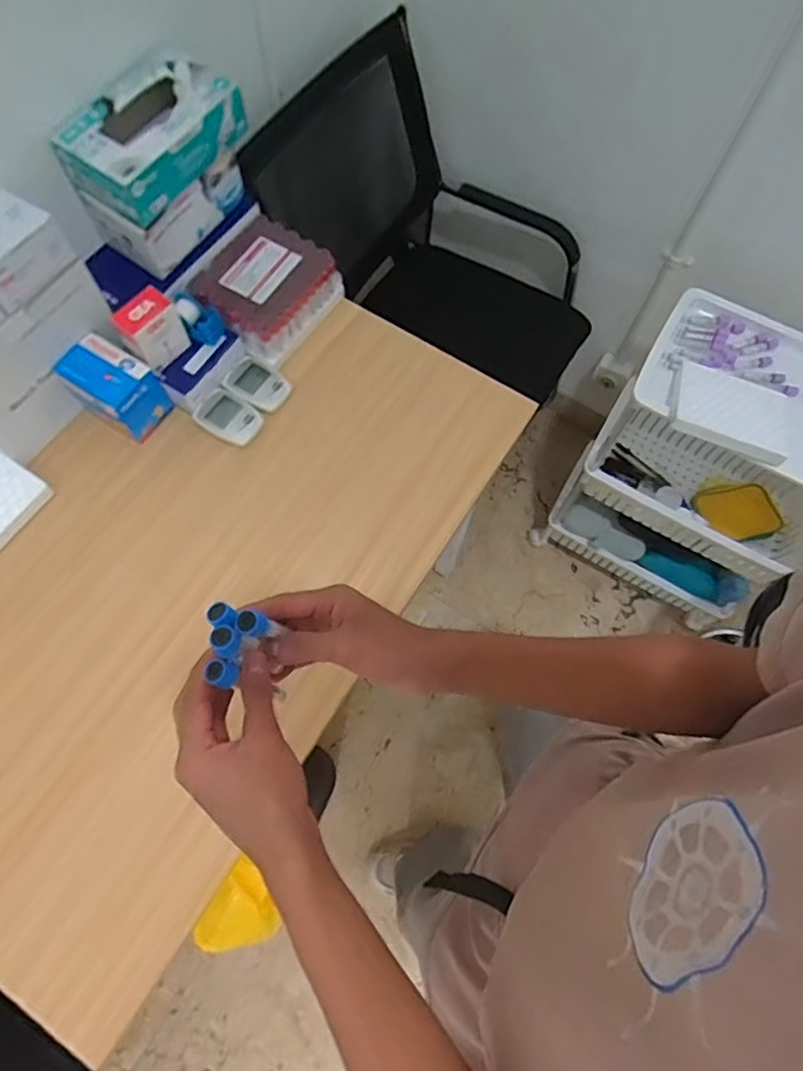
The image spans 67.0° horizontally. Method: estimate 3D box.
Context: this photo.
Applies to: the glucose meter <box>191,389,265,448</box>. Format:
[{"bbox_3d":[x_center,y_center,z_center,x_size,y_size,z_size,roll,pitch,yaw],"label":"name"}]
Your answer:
[{"bbox_3d":[-0.228,-0.157,0.805,0.081,0.017,0.057,33,71,10],"label":"glucose meter"}]

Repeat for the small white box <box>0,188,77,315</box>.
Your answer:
[{"bbox_3d":[-0.422,-0.303,0.646,0.082,0.057,0.103,36,72,11],"label":"small white box"}]

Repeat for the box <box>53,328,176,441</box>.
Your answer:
[{"bbox_3d":[-0.364,-0.186,0.770,0.107,0.081,0.080,31,71,10],"label":"box"}]

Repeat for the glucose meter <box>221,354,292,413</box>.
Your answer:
[{"bbox_3d":[-0.194,-0.202,0.826,0.083,0.020,0.056,33,71,10],"label":"glucose meter"}]

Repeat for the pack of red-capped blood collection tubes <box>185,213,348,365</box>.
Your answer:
[{"bbox_3d":[-0.182,-0.337,0.833,0.141,0.067,0.160,34,72,11],"label":"pack of red-capped blood collection tubes"}]

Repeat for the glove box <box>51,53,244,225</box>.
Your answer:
[{"bbox_3d":[-0.290,-0.467,0.712,0.119,0.071,0.188,32,71,10],"label":"glove box"}]

